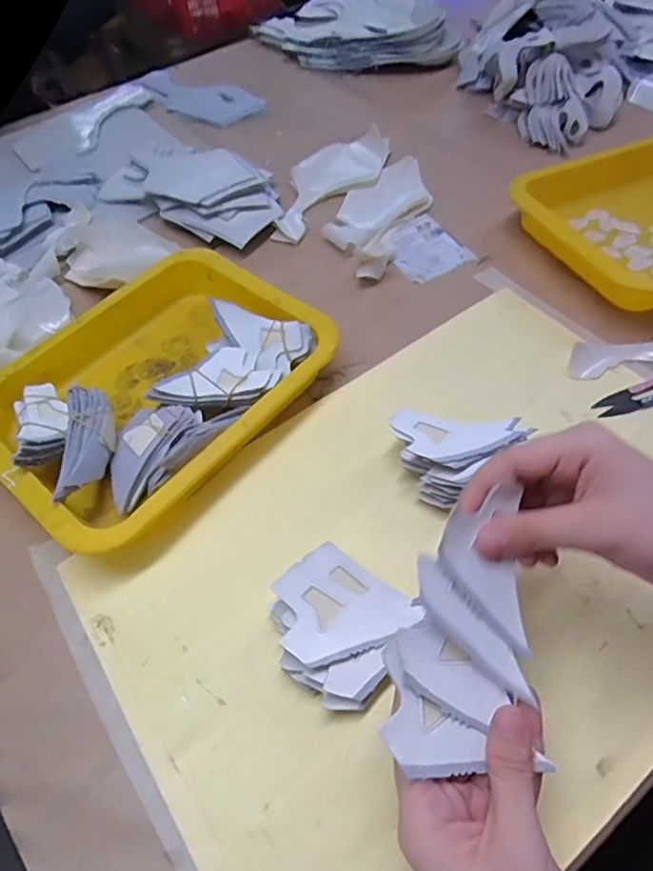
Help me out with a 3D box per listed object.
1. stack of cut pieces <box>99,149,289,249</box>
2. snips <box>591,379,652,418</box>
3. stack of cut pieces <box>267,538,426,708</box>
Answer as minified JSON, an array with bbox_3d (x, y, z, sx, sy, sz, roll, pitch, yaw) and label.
[{"bbox_3d":[-0.150,-0.277,0.604,0.228,0.037,0.109,28,61,21],"label":"stack of cut pieces"},{"bbox_3d":[0.257,-0.037,0.432,0.100,0.010,0.022,-19,56,-9],"label":"snips"},{"bbox_3d":[0.007,0.113,0.331,0.075,0.036,0.077,29,62,22],"label":"stack of cut pieces"}]

